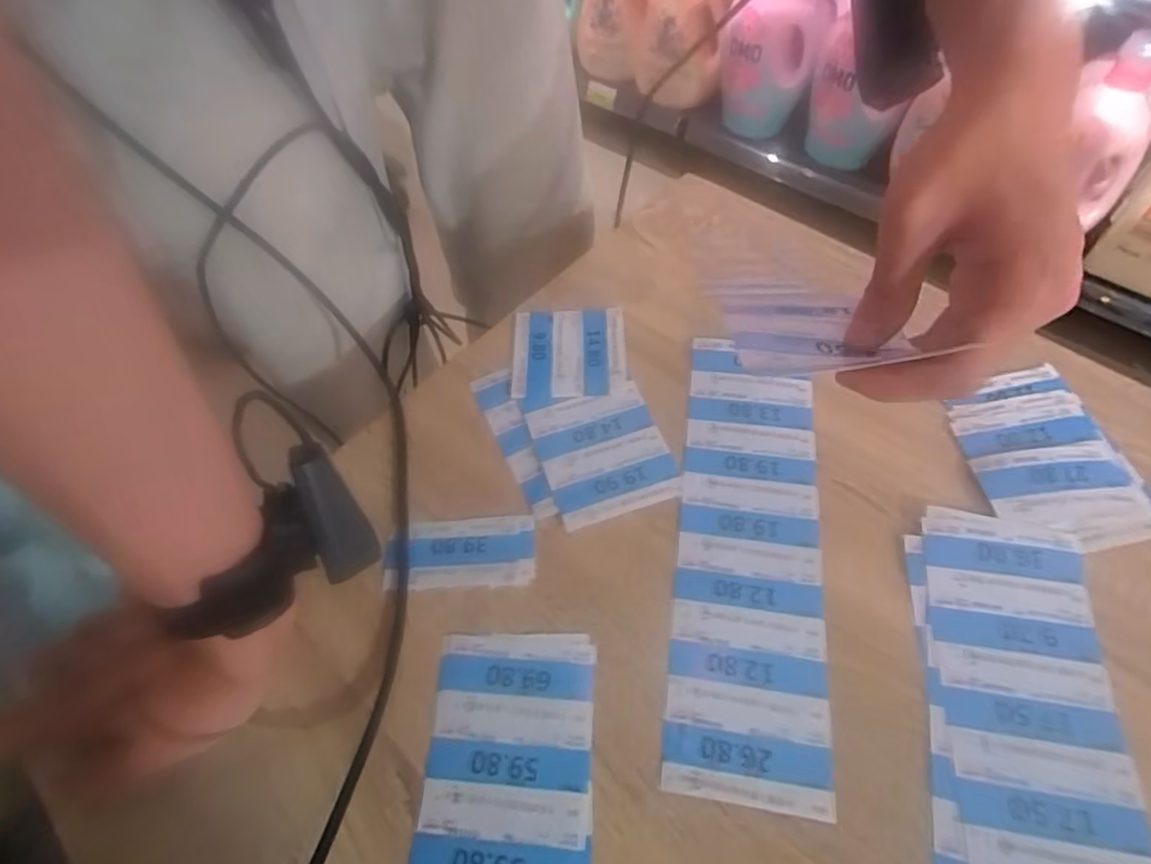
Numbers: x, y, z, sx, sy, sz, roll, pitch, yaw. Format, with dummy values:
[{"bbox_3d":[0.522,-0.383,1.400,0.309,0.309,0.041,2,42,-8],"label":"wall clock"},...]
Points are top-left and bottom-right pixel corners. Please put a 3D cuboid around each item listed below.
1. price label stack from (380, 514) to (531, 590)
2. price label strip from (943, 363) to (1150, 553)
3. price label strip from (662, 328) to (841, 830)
[{"bbox_3d":[-0.068,0.071,0.343,0.087,0.004,0.041,-5,58,1],"label":"price label stack"},{"bbox_3d":[0.283,0.013,0.353,0.090,0.009,0.118,-11,58,-3],"label":"price label strip"},{"bbox_3d":[0.101,0.060,0.342,0.080,0.005,0.268,6,59,7],"label":"price label strip"}]

